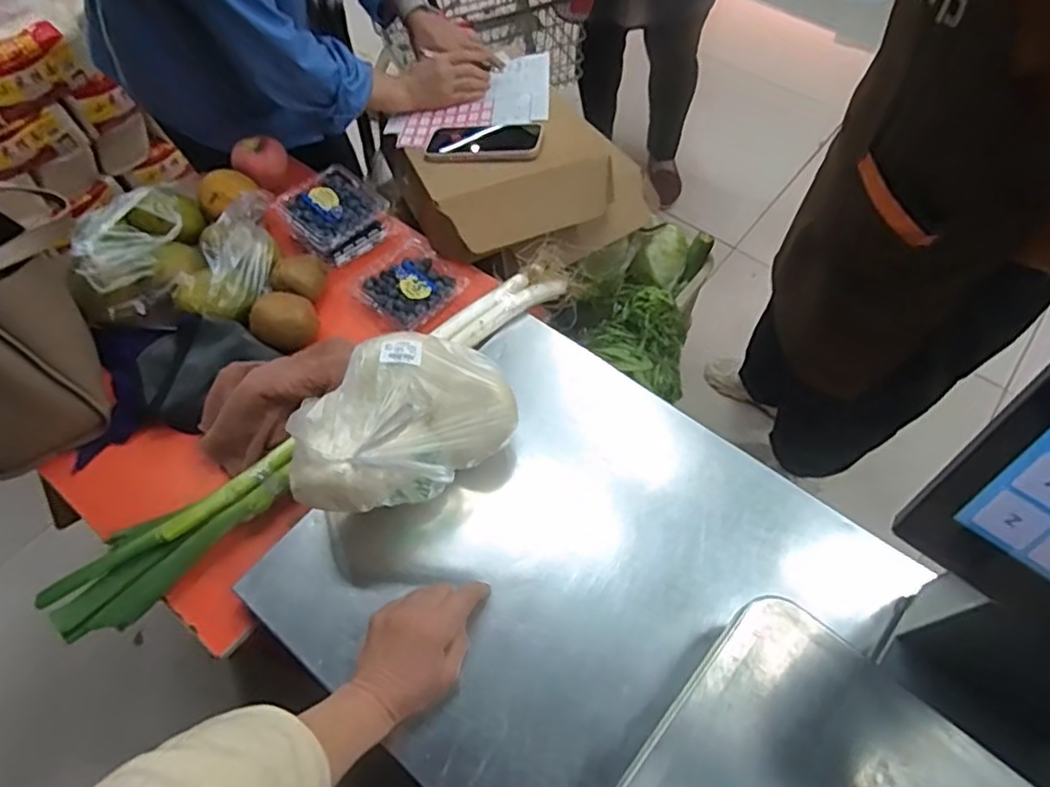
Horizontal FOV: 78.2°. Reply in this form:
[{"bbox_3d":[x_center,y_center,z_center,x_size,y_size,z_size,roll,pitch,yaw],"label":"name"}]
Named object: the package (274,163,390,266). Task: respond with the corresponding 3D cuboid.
[{"bbox_3d":[-0.267,-0.256,0.911,0.131,0.039,0.133,39,67,21],"label":"package"}]

